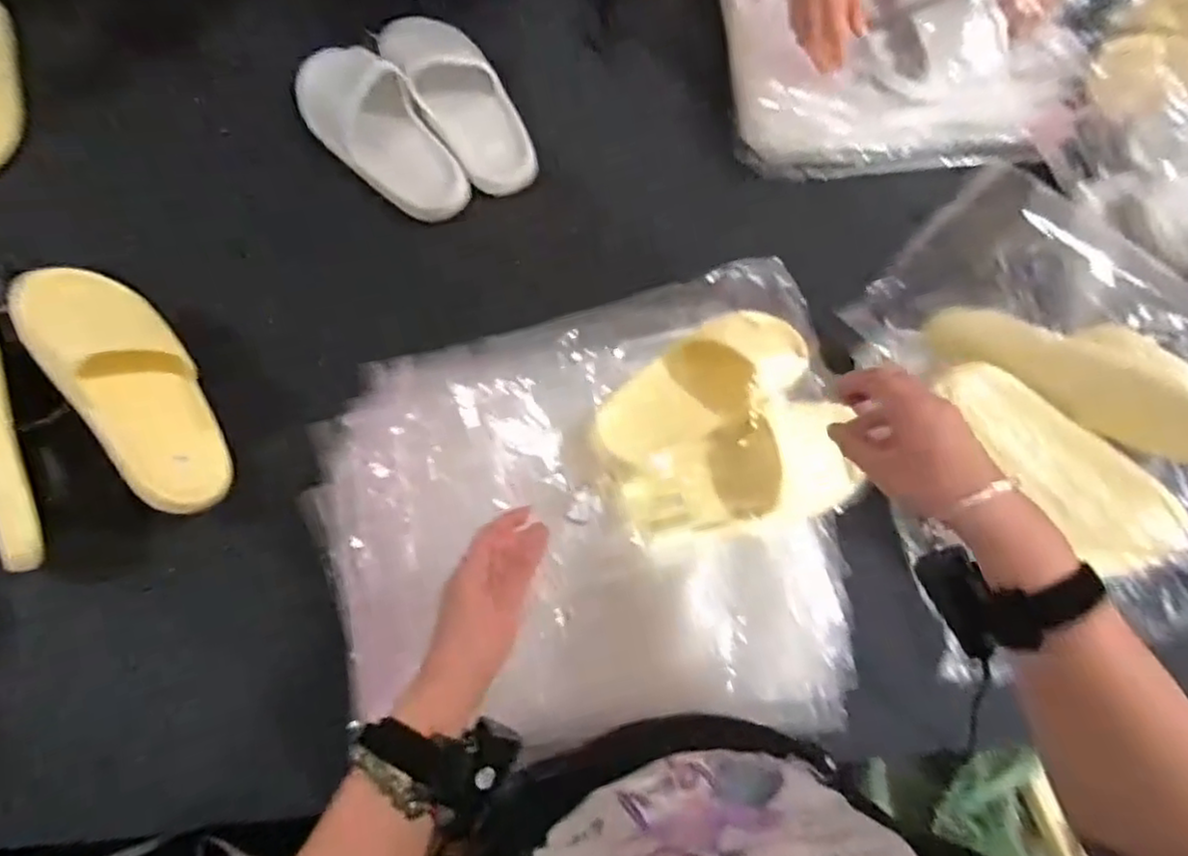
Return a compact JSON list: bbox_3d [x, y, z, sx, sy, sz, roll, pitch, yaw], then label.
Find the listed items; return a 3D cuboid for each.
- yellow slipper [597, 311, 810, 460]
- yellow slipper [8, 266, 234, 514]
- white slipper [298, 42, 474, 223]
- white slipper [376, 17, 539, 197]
[{"bbox_3d":[0.112,-0.045,0.637,0.224,0.068,0.093,-32,77,-11],"label":"yellow slipper"},{"bbox_3d":[-0.435,-0.034,0.640,0.258,0.076,0.106,58,39,1],"label":"yellow slipper"},{"bbox_3d":[-0.240,-0.335,0.762,0.106,0.059,0.233,-42,79,-13],"label":"white slipper"},{"bbox_3d":[-0.161,-0.392,0.786,0.104,0.060,0.259,-28,76,-10],"label":"white slipper"}]

